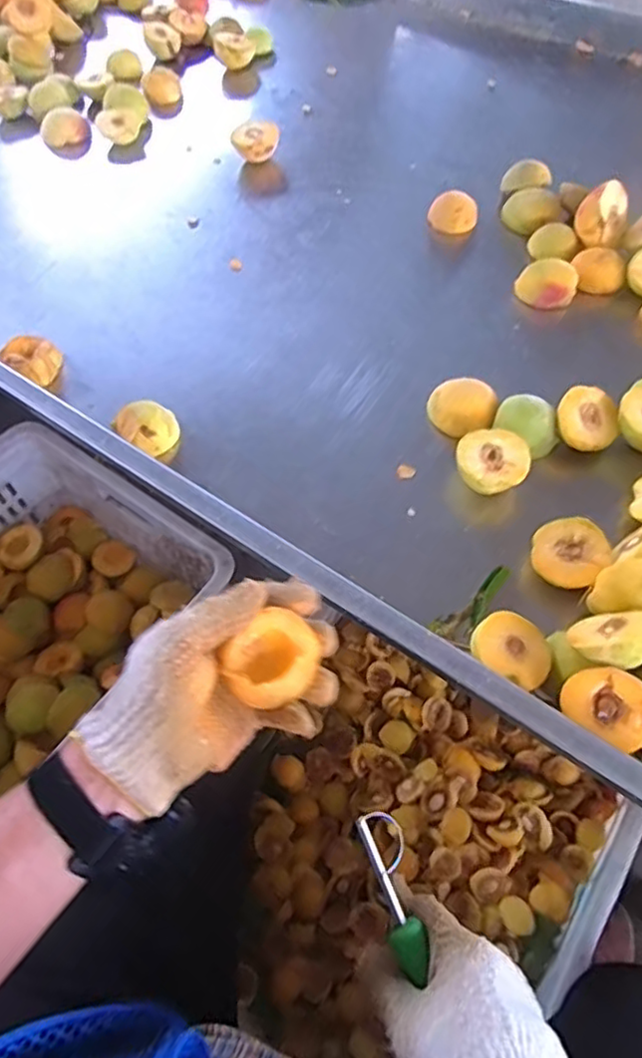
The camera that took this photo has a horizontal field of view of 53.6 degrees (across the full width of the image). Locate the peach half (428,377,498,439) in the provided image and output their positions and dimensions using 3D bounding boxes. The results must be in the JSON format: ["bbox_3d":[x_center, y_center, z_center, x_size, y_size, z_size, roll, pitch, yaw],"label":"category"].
[{"bbox_3d":[0.139,-0.119,0.632,0.065,0.038,0.066,13,60,10],"label":"peach half"}]

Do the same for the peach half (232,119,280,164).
[{"bbox_3d":[-0.088,-0.531,0.878,0.065,0.039,0.055,-8,59,-3],"label":"peach half"}]

